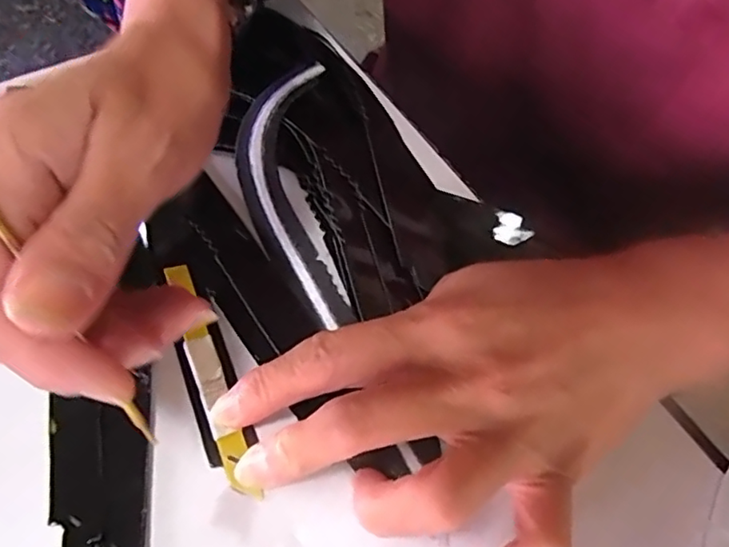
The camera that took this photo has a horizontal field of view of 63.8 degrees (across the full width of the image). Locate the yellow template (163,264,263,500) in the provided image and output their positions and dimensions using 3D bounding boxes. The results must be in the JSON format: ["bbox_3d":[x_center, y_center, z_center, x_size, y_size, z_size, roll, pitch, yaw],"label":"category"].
[{"bbox_3d":[-0.057,0.037,0.213,0.011,0.004,0.092,-19,66,-11],"label":"yellow template"}]

